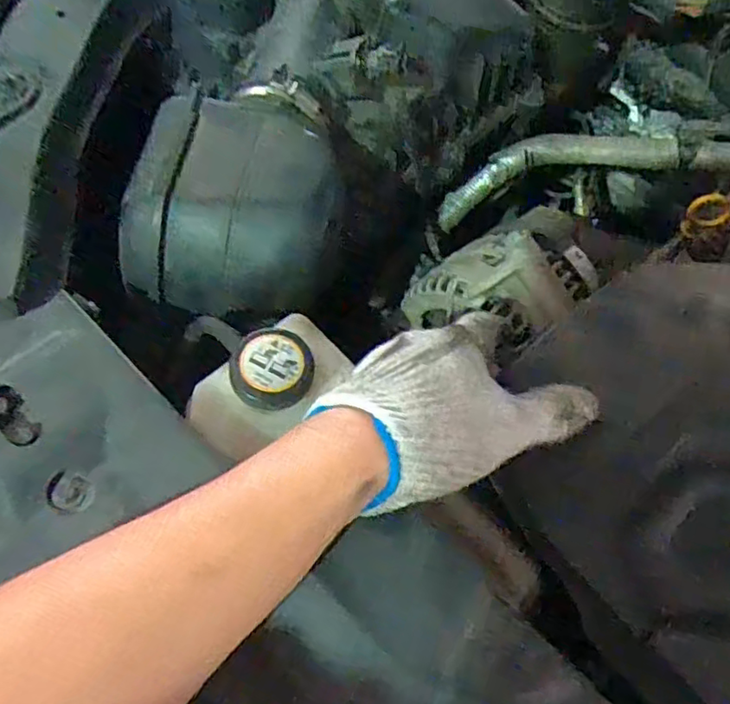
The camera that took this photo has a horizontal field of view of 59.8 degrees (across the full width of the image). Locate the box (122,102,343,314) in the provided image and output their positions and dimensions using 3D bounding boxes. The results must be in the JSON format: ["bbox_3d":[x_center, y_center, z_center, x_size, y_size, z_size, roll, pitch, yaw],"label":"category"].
[{"bbox_3d":[-0.092,-0.094,0.431,0.128,0.077,0.136,11,64,-5],"label":"box"}]

